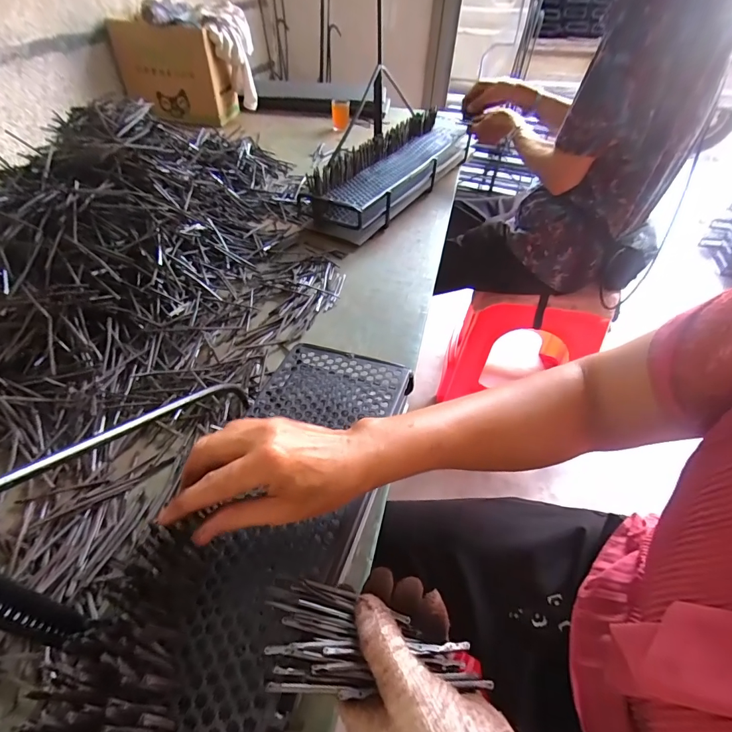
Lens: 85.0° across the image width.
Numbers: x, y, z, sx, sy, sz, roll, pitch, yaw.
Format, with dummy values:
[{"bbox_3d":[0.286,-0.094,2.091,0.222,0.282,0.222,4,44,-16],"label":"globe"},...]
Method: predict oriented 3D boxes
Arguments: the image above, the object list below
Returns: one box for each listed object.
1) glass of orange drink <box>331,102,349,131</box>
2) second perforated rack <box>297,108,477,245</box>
[{"bbox_3d":[-0.077,-0.775,1.242,0.055,0.068,0.054,-2,46,-4],"label":"glass of orange drink"},{"bbox_3d":[0.073,-0.469,0.928,0.169,0.113,0.589,26,51,21],"label":"second perforated rack"}]

